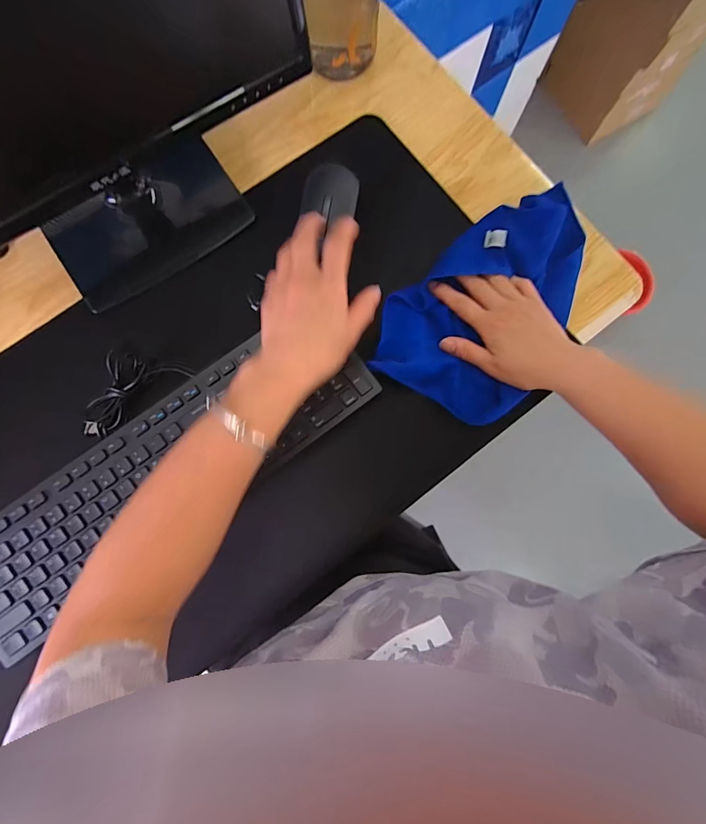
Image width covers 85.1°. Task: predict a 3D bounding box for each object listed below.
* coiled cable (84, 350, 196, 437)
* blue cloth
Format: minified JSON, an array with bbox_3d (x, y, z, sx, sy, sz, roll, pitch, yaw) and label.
[{"bbox_3d":[-0.232,-0.028,0.394,0.117,0.019,0.061,-37,85,-6],"label":"coiled cable"},{"bbox_3d":[0.148,-0.125,0.414,0.162,0.026,0.266,35,83,3],"label":"blue cloth"}]

